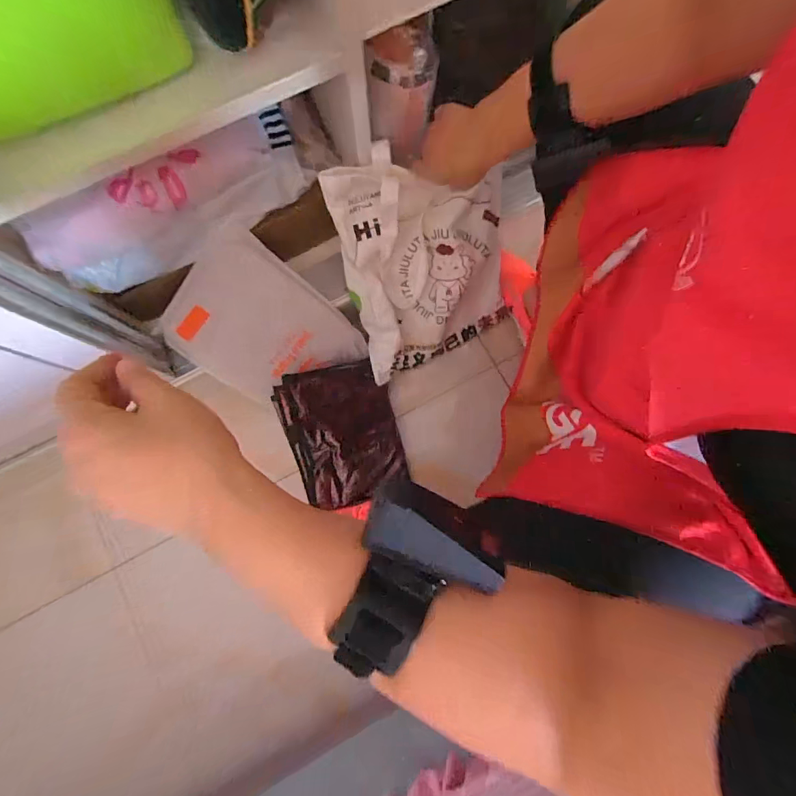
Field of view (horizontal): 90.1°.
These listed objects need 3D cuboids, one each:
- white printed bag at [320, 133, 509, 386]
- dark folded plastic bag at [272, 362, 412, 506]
[{"bbox_3d":[0.049,-0.211,0.651,0.262,0.334,0.060,-18,39,-2],"label":"white printed bag"},{"bbox_3d":[-0.090,0.061,0.700,0.194,0.023,0.242,-20,97,-23],"label":"dark folded plastic bag"}]

